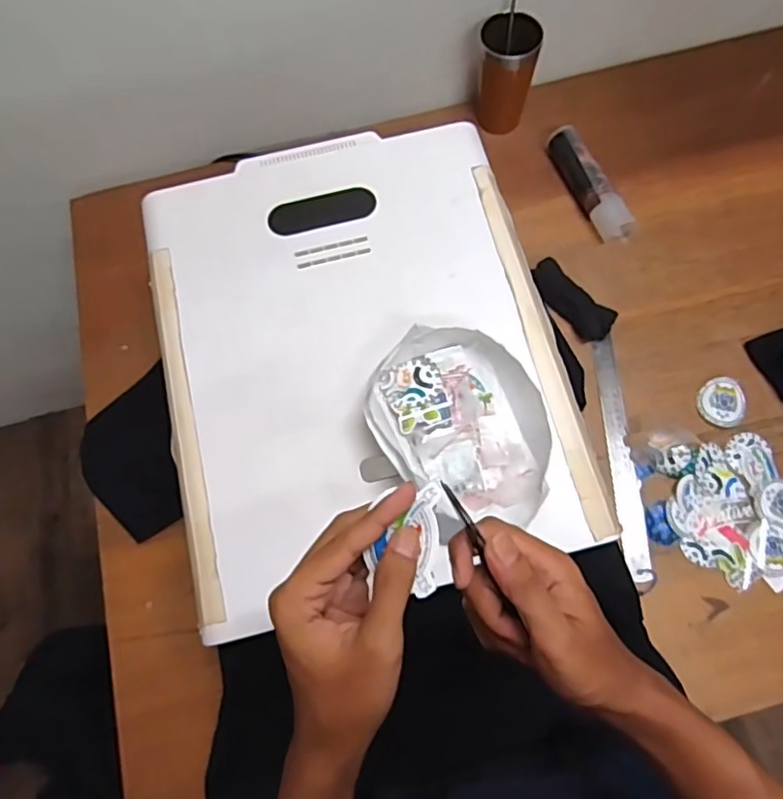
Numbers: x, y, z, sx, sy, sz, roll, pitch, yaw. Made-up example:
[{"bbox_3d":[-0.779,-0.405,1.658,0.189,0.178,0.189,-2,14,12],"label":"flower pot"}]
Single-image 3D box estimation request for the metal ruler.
[{"bbox_3d":[0.285,0.064,0.754,0.031,0.006,0.296,-5,71,9],"label":"metal ruler"}]

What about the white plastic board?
[{"bbox_3d":[-0.037,-0.060,0.637,0.400,0.038,0.509,-14,69,-4],"label":"white plastic board"}]

